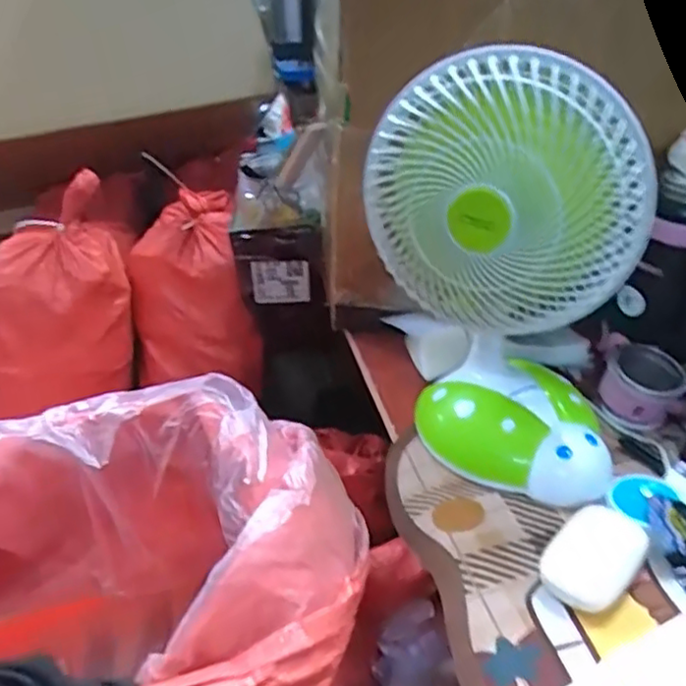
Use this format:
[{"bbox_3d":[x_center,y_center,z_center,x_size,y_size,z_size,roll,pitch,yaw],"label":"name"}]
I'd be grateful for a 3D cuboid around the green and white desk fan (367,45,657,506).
[{"bbox_3d":[0.135,-0.056,0.554,0.213,0.338,0.130,17,37,26],"label":"green and white desk fan"}]

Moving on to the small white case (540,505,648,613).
[{"bbox_3d":[0.189,0.159,0.501,0.056,0.025,0.083,27,42,36],"label":"small white case"}]

